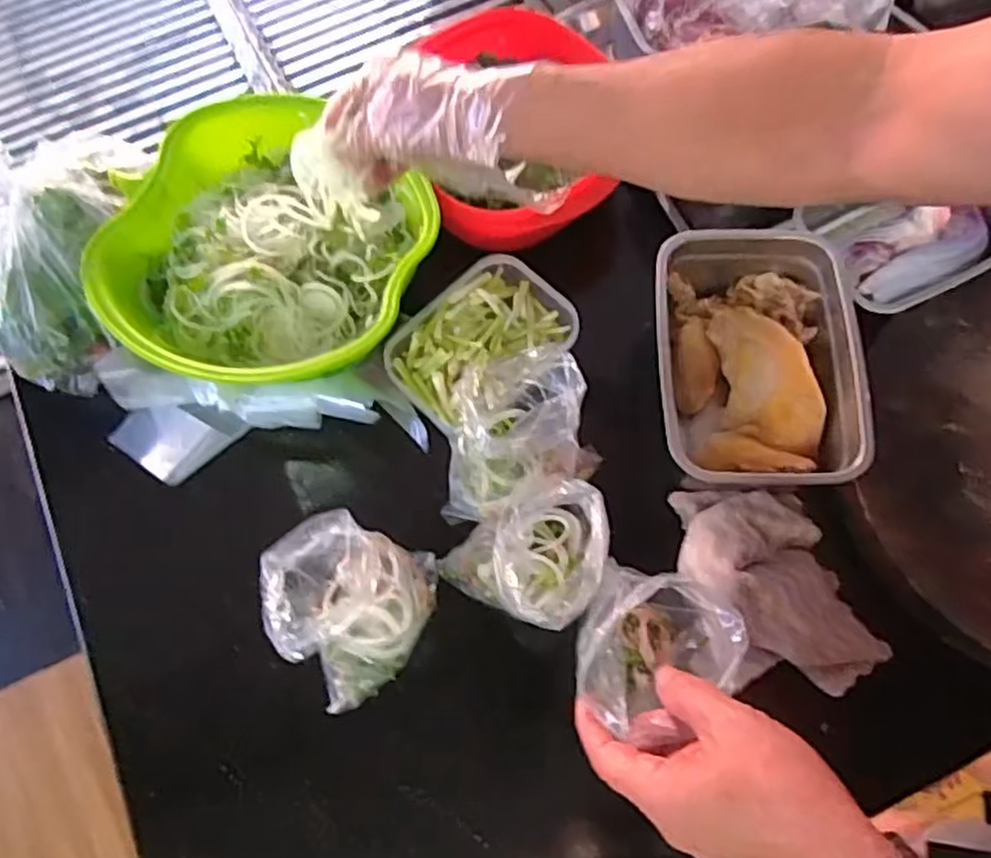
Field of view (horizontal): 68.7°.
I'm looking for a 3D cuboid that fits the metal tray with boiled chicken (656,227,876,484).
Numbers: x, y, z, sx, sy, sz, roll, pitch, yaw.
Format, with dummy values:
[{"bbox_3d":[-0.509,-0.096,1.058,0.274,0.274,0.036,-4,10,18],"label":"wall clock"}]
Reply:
[{"bbox_3d":[0.208,-0.049,0.601,0.150,0.085,0.211,3,70,3],"label":"metal tray with boiled chicken"}]

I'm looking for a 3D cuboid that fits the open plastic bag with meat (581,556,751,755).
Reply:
[{"bbox_3d":[0.097,0.150,0.470,0.090,0.139,0.094,25,70,7],"label":"open plastic bag with meat"}]

